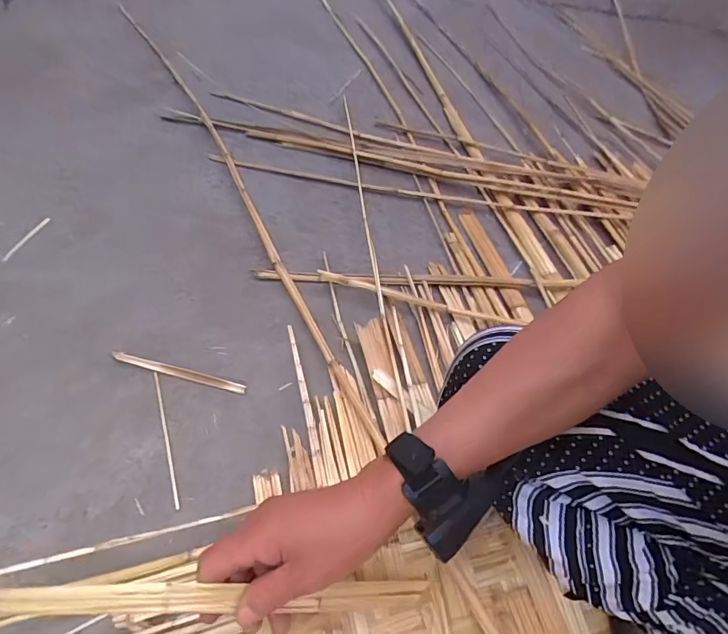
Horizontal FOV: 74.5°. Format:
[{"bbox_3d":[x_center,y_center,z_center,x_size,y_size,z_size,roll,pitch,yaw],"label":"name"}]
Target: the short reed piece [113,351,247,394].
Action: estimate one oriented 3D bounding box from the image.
[{"bbox_3d":[-0.207,0.061,0.533,0.158,0.004,0.012,13,53,7],"label":"short reed piece"}]

